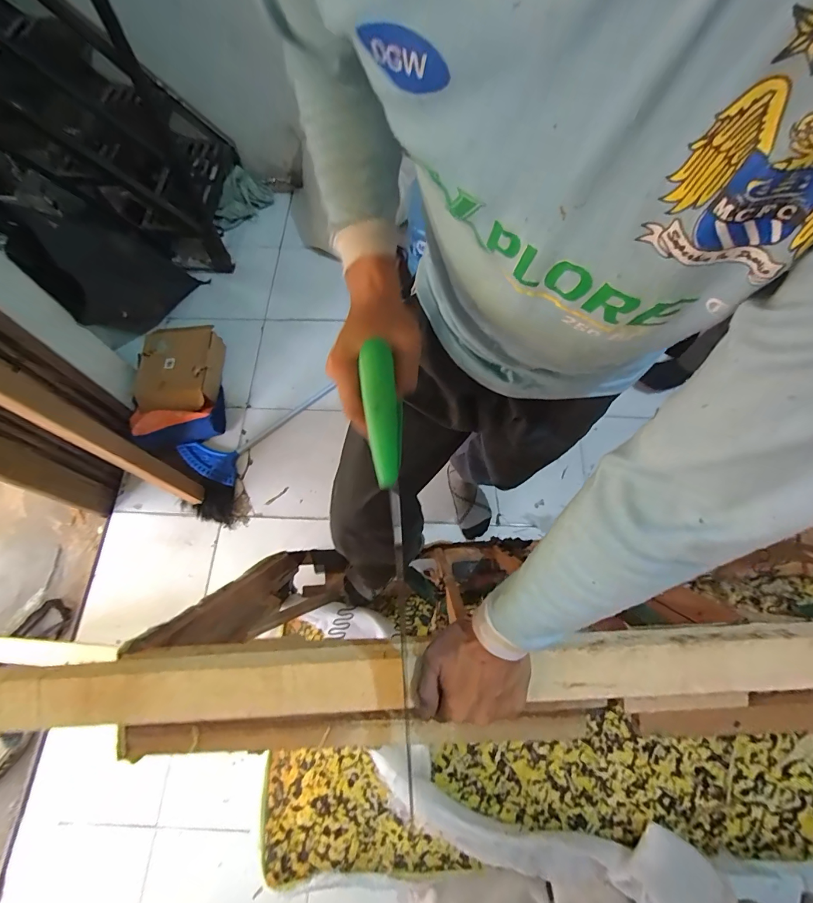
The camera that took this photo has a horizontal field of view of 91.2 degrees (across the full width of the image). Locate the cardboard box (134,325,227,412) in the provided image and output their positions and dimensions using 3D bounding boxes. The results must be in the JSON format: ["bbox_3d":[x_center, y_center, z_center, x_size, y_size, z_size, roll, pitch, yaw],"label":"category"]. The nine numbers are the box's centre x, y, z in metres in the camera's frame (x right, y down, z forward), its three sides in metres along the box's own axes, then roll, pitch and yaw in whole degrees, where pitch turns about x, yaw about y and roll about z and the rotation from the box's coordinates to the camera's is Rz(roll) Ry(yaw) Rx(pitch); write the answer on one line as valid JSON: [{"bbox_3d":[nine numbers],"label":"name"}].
[{"bbox_3d":[-0.801,-0.290,1.415,0.253,0.118,0.338,-4,68,-1],"label":"cardboard box"}]

